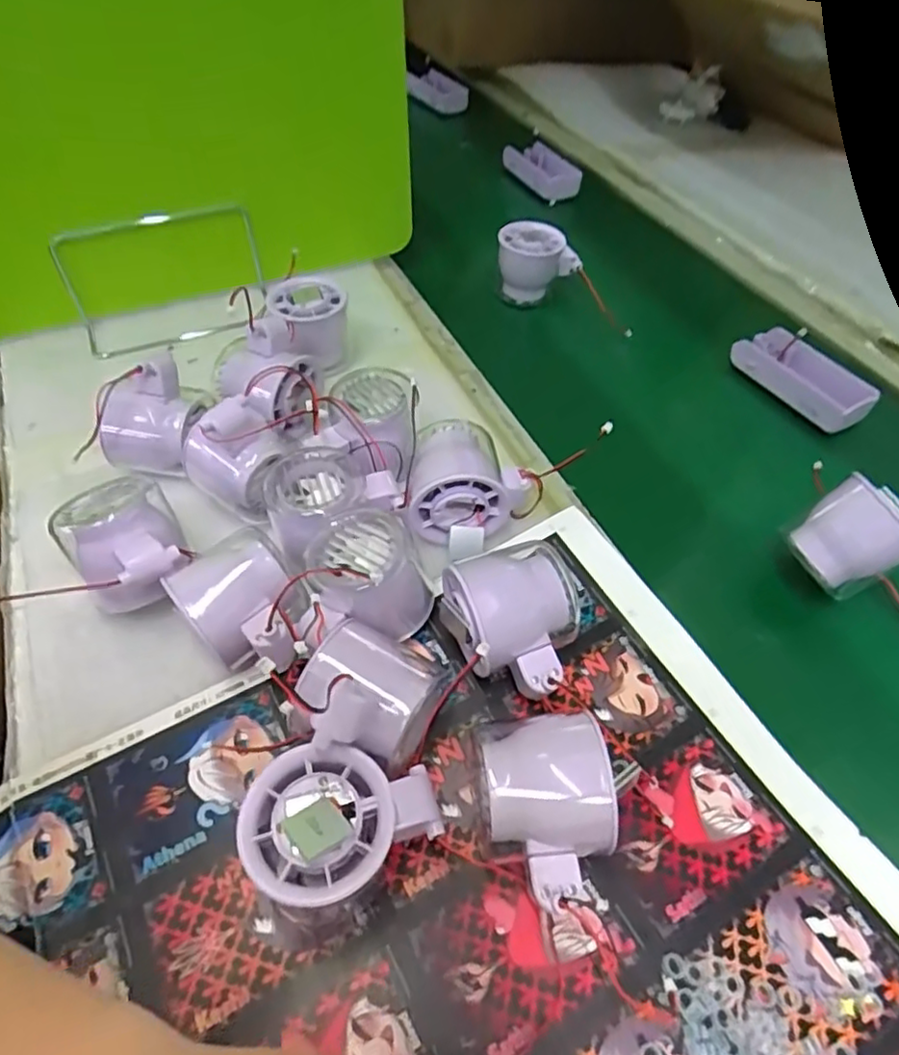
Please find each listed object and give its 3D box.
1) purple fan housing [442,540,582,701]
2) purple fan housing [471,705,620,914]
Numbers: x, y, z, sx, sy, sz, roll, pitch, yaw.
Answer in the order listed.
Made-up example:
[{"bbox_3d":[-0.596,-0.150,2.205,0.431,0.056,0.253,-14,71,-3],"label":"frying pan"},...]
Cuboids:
[{"bbox_3d":[0.035,0.053,0.340,0.063,0.051,0.075,-19,52,-17],"label":"purple fan housing"},{"bbox_3d":[0.041,0.123,0.281,0.051,0.056,0.070,-5,50,-5],"label":"purple fan housing"}]

